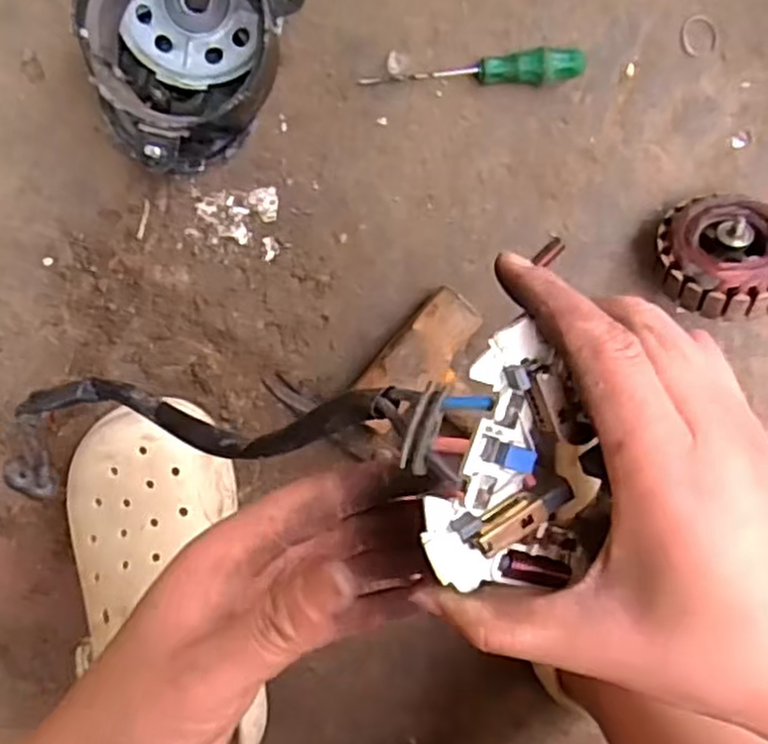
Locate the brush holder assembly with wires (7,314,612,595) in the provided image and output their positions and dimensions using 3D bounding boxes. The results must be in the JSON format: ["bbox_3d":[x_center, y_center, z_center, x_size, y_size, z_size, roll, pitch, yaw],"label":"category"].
[{"bbox_3d":[-0.068,0.031,0.304,0.303,0.056,0.080,-1,96,34],"label":"brush holder assembly with wires"}]

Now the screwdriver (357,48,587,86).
[{"bbox_3d":[0.061,-0.196,0.492,0.147,0.023,0.021,-7,95,-4],"label":"screwdriver"}]

